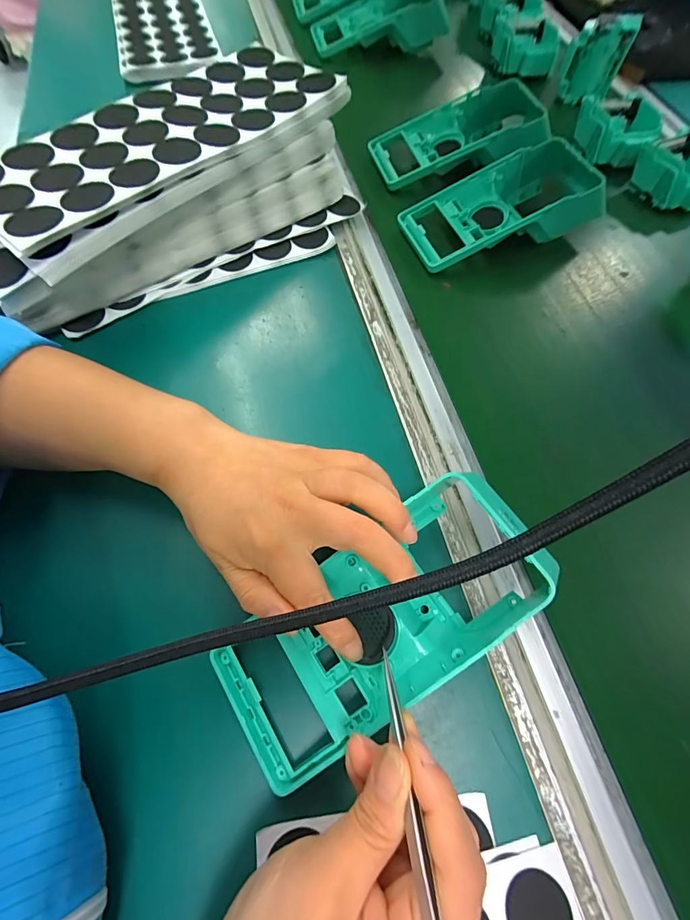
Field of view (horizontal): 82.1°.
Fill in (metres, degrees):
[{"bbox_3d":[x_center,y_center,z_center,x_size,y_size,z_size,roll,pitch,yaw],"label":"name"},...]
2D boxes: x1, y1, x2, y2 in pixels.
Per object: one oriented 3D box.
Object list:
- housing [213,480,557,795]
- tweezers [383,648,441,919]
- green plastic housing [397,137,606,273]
[{"bbox_3d":[0.019,0.088,0.219,0.177,0.047,0.080,-38,70,-2],"label":"housing"},{"bbox_3d":[0.026,0.132,0.150,0.005,0.013,0.130,-4,22,-2],"label":"tweezers"},{"bbox_3d":[0.156,-0.246,0.374,0.189,0.043,0.083,-16,66,-9],"label":"green plastic housing"}]

